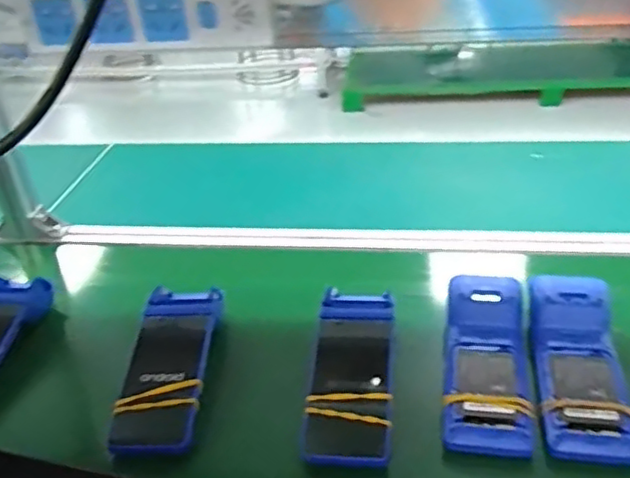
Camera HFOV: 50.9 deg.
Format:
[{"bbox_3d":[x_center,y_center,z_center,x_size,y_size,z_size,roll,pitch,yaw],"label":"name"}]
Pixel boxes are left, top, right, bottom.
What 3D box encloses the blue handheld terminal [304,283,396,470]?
[{"bbox_3d":[0.038,0.130,0.671,0.079,0.037,0.218,0,33,9],"label":"blue handheld terminal"}]

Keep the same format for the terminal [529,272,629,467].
[{"bbox_3d":[0.260,0.117,0.656,0.086,0.061,0.202,0,34,10],"label":"terminal"}]

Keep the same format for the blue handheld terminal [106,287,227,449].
[{"bbox_3d":[-0.152,0.127,0.702,0.080,0.036,0.219,-2,33,6],"label":"blue handheld terminal"}]

